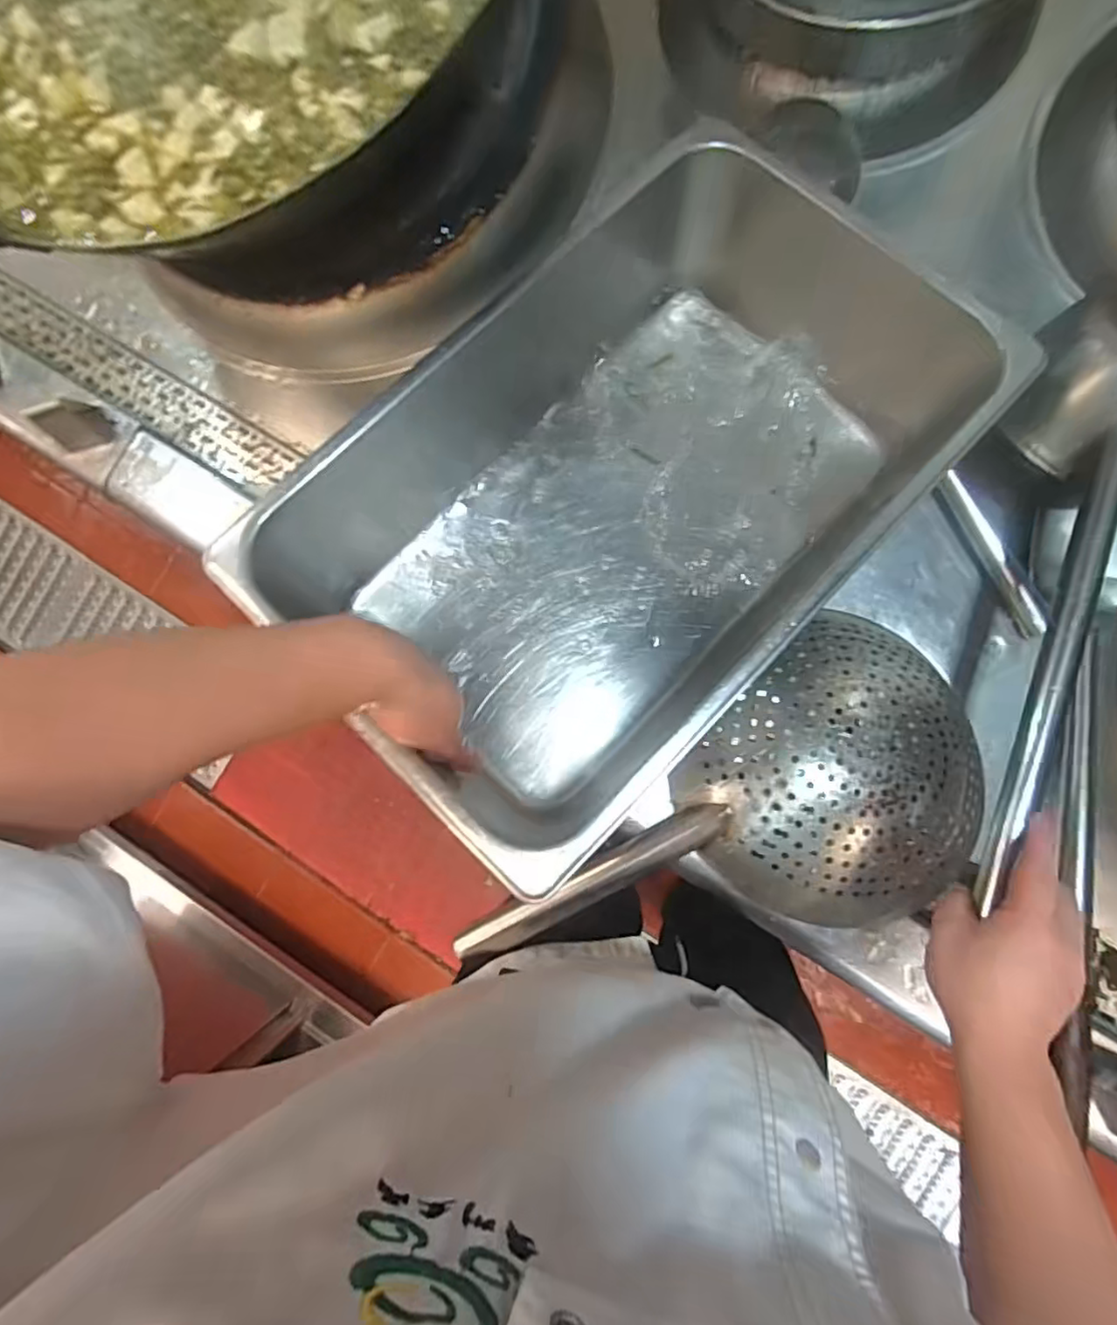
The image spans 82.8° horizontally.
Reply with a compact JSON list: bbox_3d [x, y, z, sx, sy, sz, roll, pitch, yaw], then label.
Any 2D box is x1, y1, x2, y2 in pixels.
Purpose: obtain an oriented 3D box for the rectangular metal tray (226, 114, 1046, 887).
[{"bbox_3d":[0.036,-0.143,0.502,0.308,0.182,0.512,43,90,9],"label":"rectangular metal tray"}]

